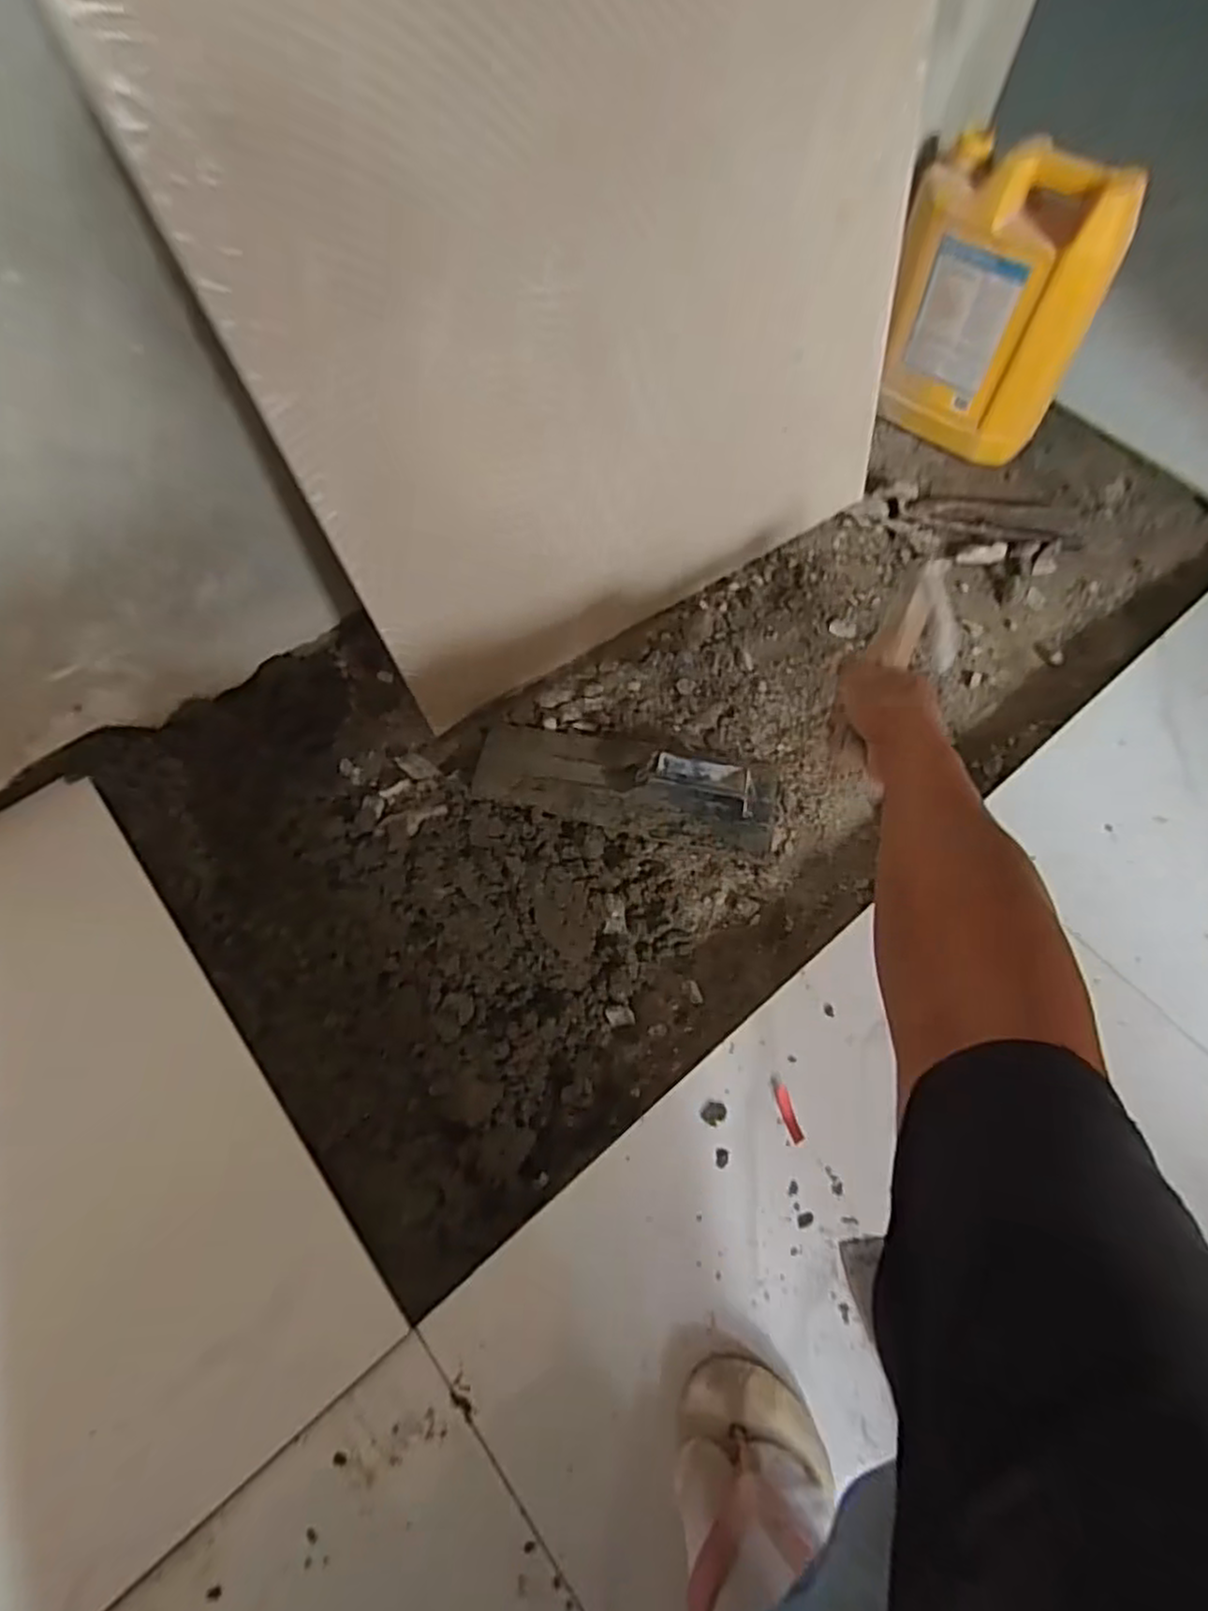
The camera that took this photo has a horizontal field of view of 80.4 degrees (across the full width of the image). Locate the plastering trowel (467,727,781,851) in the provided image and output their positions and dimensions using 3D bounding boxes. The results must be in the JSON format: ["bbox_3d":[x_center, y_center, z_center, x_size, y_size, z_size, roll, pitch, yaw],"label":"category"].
[{"bbox_3d":[0.025,-0.031,0.699,0.298,0.048,0.111,12,64,4],"label":"plastering trowel"}]

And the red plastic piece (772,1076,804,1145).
[{"bbox_3d":[0.143,0.236,0.558,0.011,0.004,0.052,-12,65,-6],"label":"red plastic piece"}]

